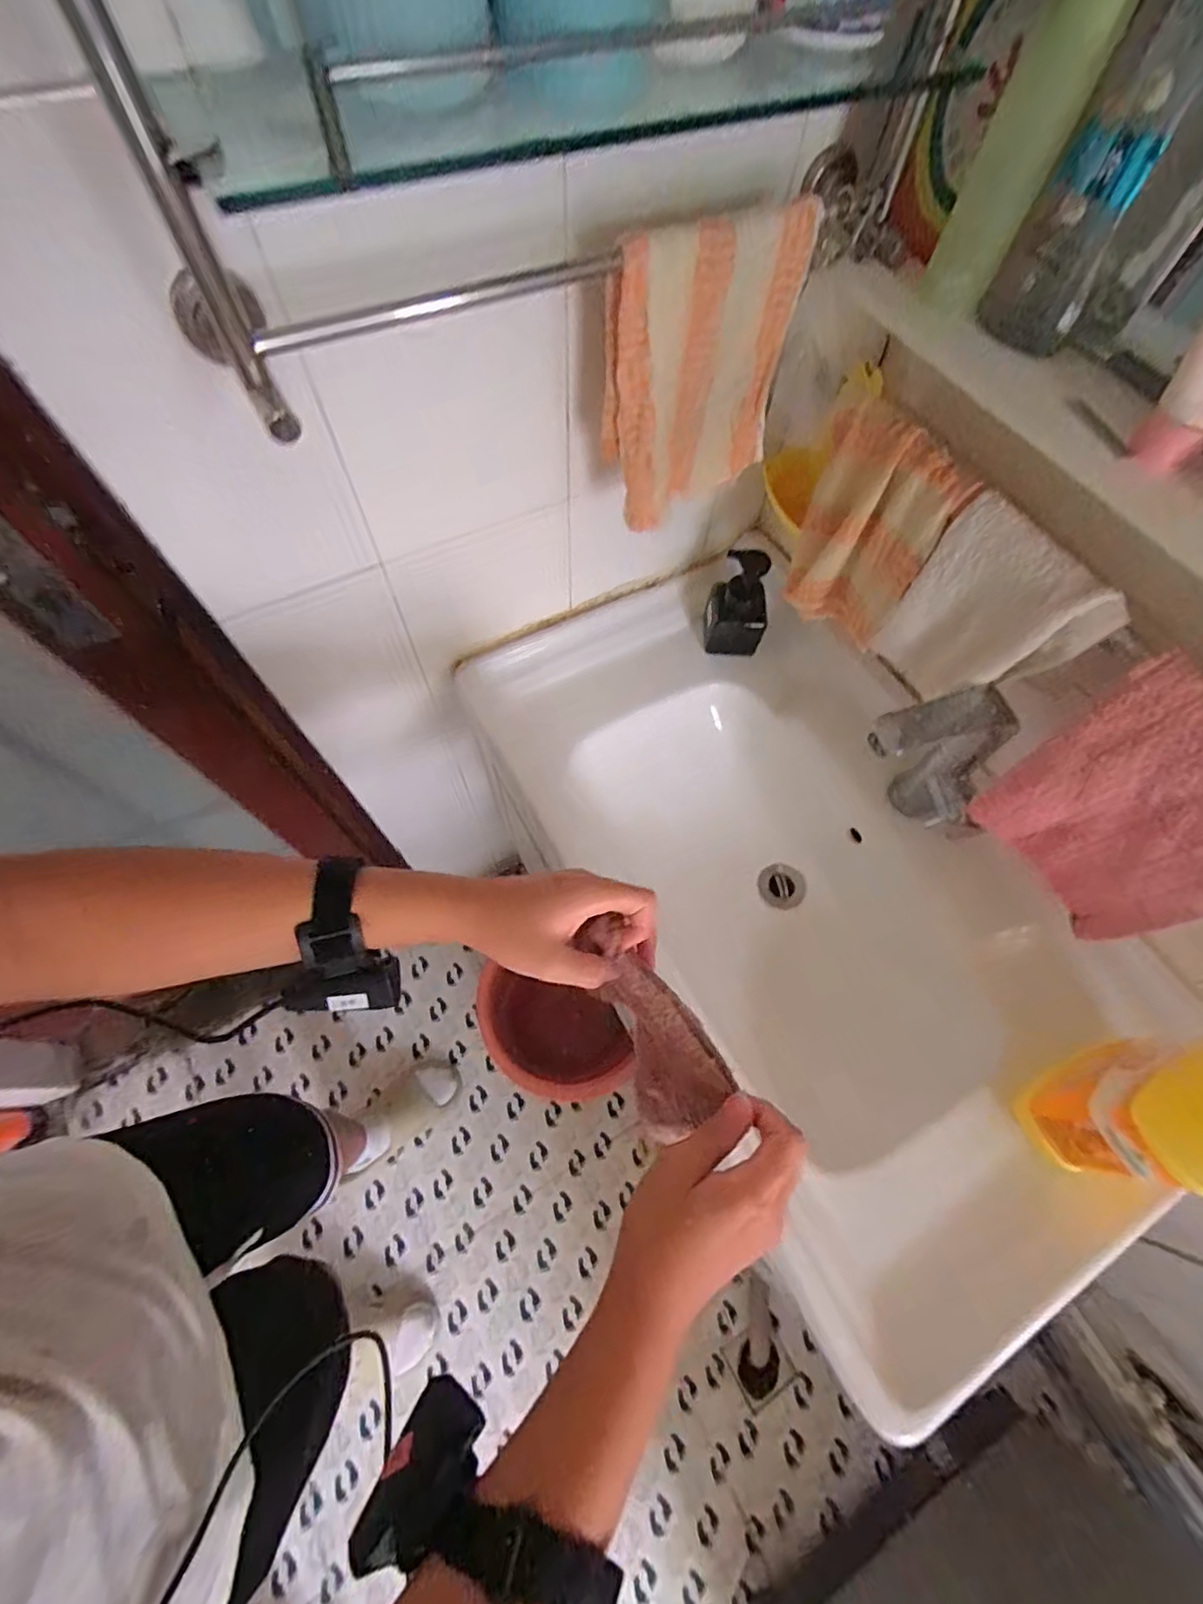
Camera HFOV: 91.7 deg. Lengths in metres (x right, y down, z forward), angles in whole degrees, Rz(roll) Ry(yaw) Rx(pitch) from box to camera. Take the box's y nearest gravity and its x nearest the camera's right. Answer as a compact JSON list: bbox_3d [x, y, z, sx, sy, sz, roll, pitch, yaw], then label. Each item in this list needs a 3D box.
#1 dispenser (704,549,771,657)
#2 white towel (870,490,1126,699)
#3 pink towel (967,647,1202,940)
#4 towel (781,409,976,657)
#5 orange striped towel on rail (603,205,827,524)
[{"bbox_3d":[0.173,-0.245,0.724,0.077,0.128,0.052,14,65,3],"label":"dispenser"},{"bbox_3d":[0.309,-0.142,0.477,0.024,0.155,0.135,-30,70,-16],"label":"white towel"},{"bbox_3d":[0.399,0.014,0.445,0.048,0.197,0.164,-18,67,-11],"label":"pink towel"},{"bbox_3d":[0.239,-0.242,0.540,0.036,0.178,0.131,-38,72,-19],"label":"towel"},{"bbox_3d":[0.080,-0.338,0.475,0.172,0.200,0.035,-27,69,-15],"label":"orange striped towel on rail"}]

